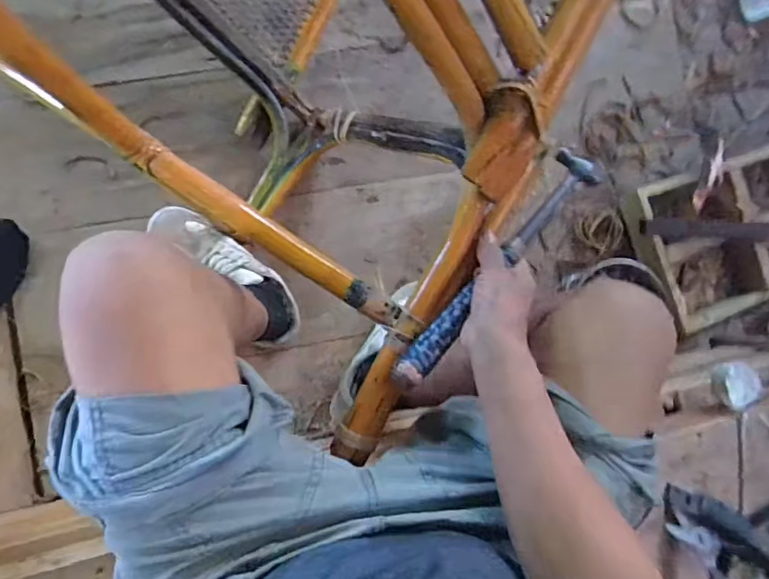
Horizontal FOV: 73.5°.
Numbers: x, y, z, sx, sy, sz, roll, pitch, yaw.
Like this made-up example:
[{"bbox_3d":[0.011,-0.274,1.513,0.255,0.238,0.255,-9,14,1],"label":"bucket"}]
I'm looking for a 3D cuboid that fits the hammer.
[{"bbox_3d":[0.111,-0.029,0.505,0.045,0.025,0.308,44,72,-2],"label":"hammer"}]

